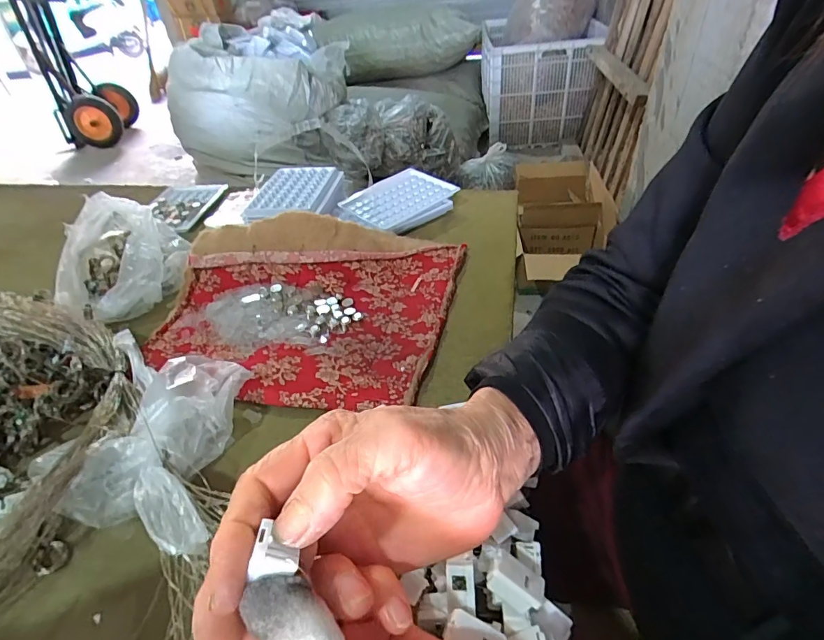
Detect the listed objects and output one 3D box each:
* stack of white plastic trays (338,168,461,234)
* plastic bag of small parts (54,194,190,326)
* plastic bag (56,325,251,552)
[{"bbox_3d":[-0.016,-0.149,0.573,0.105,0.029,0.133,29,51,34],"label":"stack of white plastic trays"},{"bbox_3d":[-0.306,-0.061,0.457,0.118,0.075,0.132,-11,41,-7],"label":"plastic bag of small parts"},{"bbox_3d":[-0.175,0.085,0.296,0.108,0.053,0.152,-7,40,-2],"label":"plastic bag"}]

